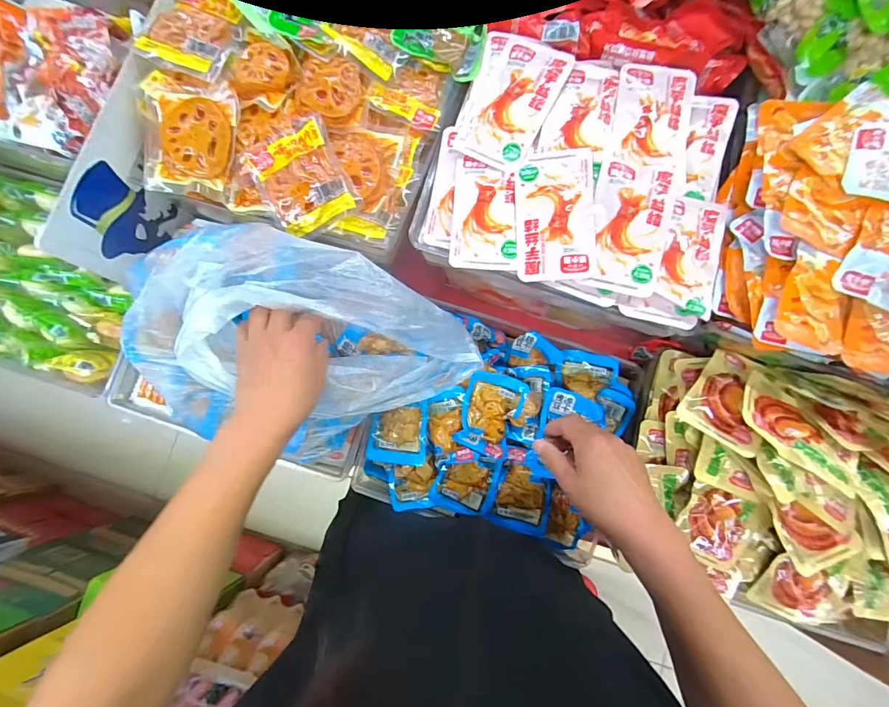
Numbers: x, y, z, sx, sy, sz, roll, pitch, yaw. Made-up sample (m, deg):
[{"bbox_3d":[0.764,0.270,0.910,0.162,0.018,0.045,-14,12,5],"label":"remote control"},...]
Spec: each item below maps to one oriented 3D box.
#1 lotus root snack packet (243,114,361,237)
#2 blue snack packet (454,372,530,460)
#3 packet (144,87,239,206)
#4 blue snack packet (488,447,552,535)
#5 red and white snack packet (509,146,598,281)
[{"bbox_3d":[-0.143,-0.174,0.404,0.083,0.013,0.101,-24,94,8],"label":"lotus root snack packet"},{"bbox_3d":[0.053,0.070,0.471,0.066,0.023,0.090,16,83,4],"label":"blue snack packet"},{"bbox_3d":[-0.260,-0.214,0.414,0.092,0.027,0.104,10,101,-2],"label":"packet"},{"bbox_3d":[0.095,0.163,0.480,0.063,0.024,0.091,17,83,4],"label":"blue snack packet"},{"bbox_3d":[0.106,-0.134,0.393,0.074,0.008,0.124,-2,82,1],"label":"red and white snack packet"}]

